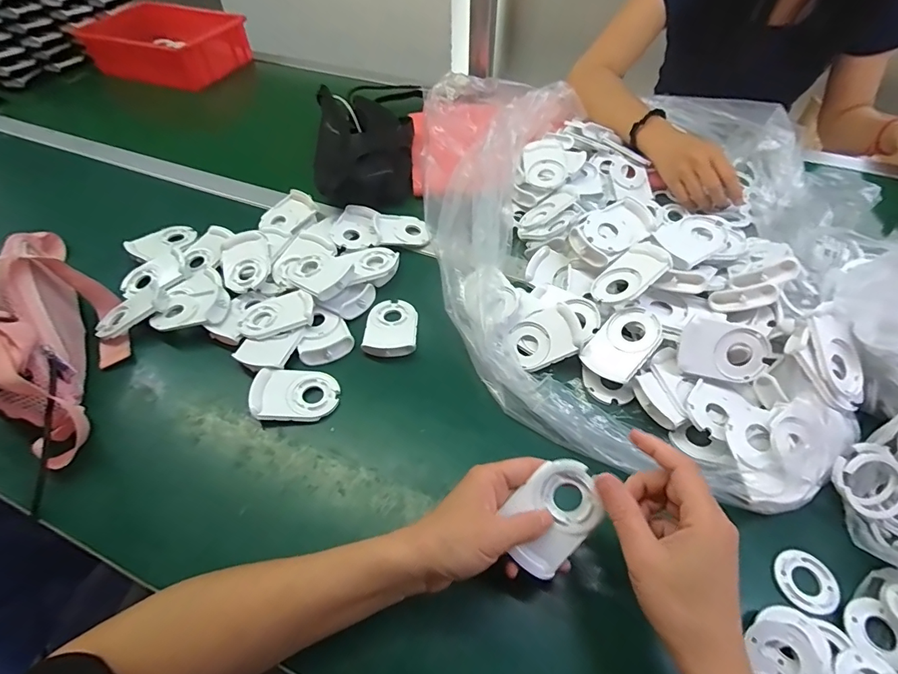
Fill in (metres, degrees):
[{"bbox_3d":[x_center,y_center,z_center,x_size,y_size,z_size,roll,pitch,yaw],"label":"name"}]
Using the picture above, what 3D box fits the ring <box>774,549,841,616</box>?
[{"bbox_3d":[0.284,0.194,0.357,0.042,0.006,0.044,0,51,1],"label":"ring"}]

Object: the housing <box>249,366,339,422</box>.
[{"bbox_3d":[-0.156,0.056,0.458,0.081,0.020,0.057,-5,51,-3],"label":"housing"}]

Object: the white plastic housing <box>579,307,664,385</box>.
[{"bbox_3d":[0.183,0.009,0.470,0.058,0.021,0.080,37,87,36],"label":"white plastic housing"}]

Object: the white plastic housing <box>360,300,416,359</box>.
[{"bbox_3d":[-0.066,-0.012,0.516,0.058,0.013,0.079,-1,51,0],"label":"white plastic housing"}]

